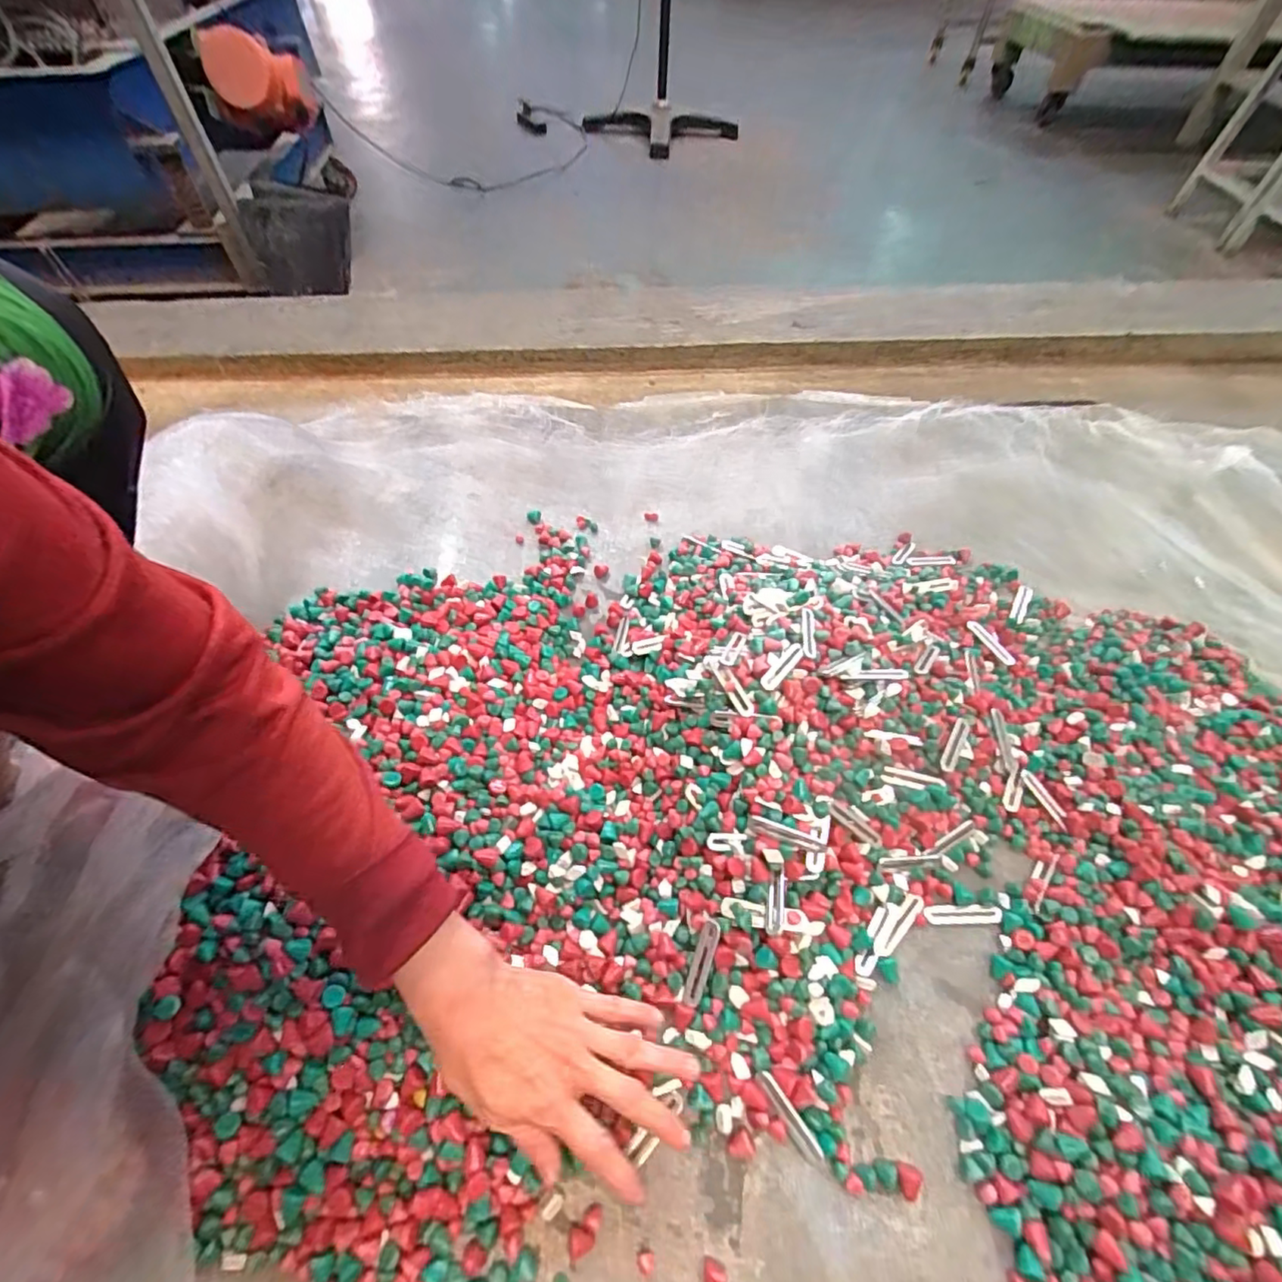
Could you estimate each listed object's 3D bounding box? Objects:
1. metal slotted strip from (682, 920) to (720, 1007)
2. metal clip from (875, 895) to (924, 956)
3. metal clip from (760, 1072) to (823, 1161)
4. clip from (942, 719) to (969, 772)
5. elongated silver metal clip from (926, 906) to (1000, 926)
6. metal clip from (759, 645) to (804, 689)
[{"bbox_3d":[0.043,0.227,0.411,0.013,0.006,0.056,19,72,10],"label":"metal slotted strip"},{"bbox_3d":[0.198,0.218,0.446,0.057,0.006,0.014,-37,64,-25],"label":"metal clip"},{"bbox_3d":[0.095,0.300,0.369,0.007,0.010,0.054,-31,61,-23],"label":"metal clip"},{"bbox_3d":[0.272,0.088,0.503,0.013,0.004,0.055,30,58,18],"label":"clip"},{"bbox_3d":[0.247,0.210,0.447,0.056,0.006,0.012,1,54,-3],"label":"elongated silver metal clip"},{"bbox_3d":[0.119,0.021,0.491,0.014,0.004,0.055,35,61,21],"label":"metal clip"}]

